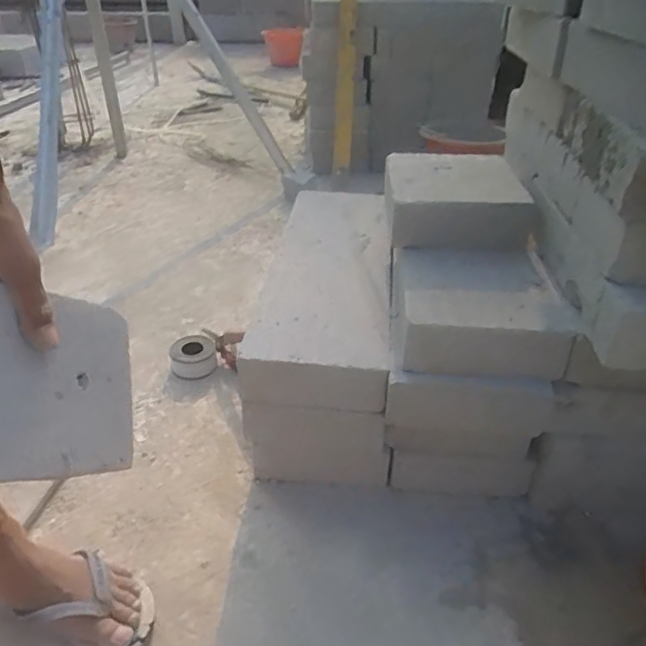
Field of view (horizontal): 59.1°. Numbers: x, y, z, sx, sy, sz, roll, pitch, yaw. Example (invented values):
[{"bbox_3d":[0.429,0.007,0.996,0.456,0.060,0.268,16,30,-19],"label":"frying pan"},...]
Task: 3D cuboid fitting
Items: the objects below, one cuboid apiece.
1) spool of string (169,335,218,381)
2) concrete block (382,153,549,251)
[{"bbox_3d":[-0.243,0.066,1.069,0.081,0.049,0.081,0,35,0],"label":"spool of string"},{"bbox_3d":[0.208,-0.191,0.882,0.214,0.079,0.202,1,35,1],"label":"concrete block"}]

